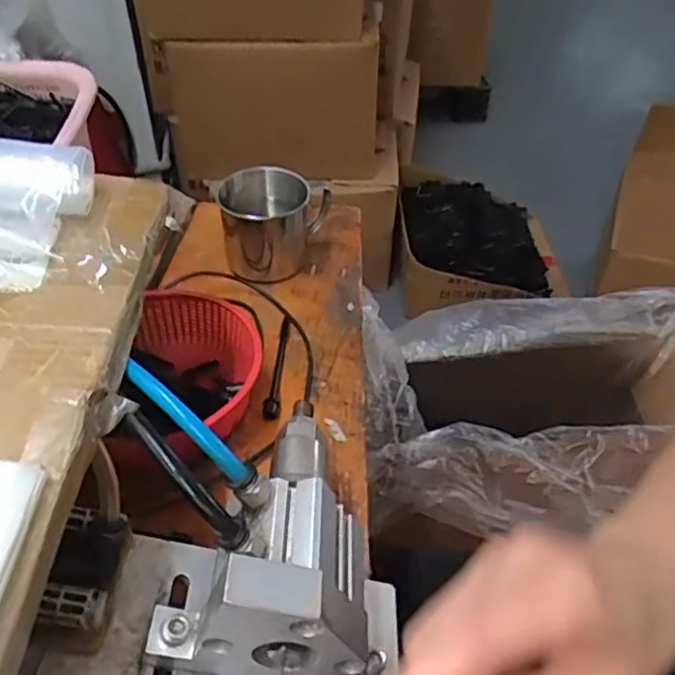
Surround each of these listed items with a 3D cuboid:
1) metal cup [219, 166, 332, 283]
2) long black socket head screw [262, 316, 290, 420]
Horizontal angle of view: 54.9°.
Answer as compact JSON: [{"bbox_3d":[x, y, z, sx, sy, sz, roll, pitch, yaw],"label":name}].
[{"bbox_3d":[-0.053,-0.095,0.533,0.078,0.073,0.078,0,44,0],"label":"metal cup"},{"bbox_3d":[-0.041,0.016,0.460,0.010,0.011,0.098,2,44,3],"label":"long black socket head screw"}]

